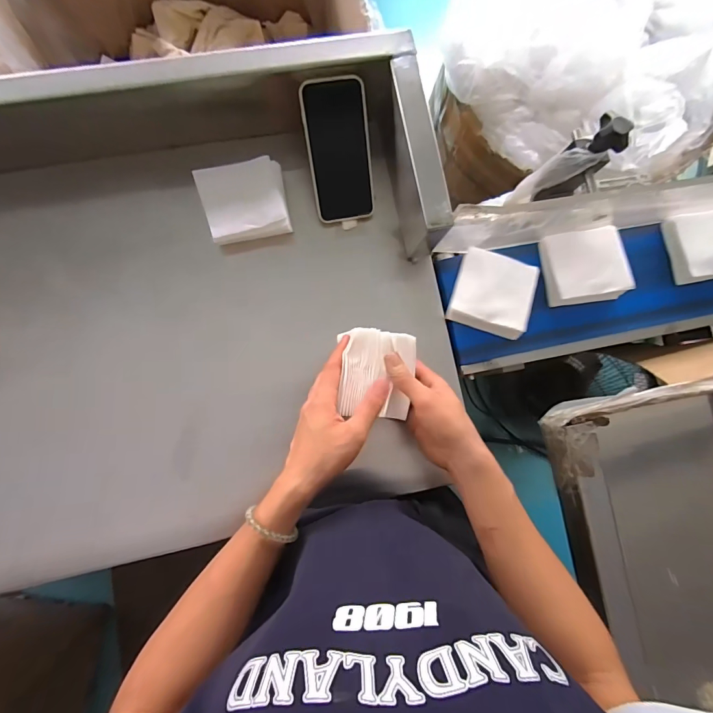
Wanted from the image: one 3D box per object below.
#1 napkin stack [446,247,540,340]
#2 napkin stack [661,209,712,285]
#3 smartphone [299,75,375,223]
[{"bbox_3d":[0.179,-0.082,0.507,0.105,0.032,0.101,17,85,-3],"label":"napkin stack"},{"bbox_3d":[0.497,-0.157,0.540,0.100,0.033,0.096,-11,87,-5],"label":"napkin stack"},{"bbox_3d":[-0.021,-0.250,0.479,0.075,0.009,0.156,-11,119,-5],"label":"smartphone"}]

